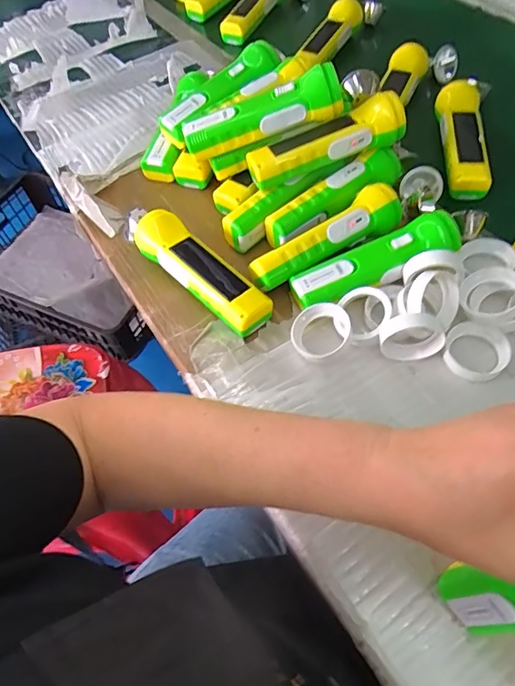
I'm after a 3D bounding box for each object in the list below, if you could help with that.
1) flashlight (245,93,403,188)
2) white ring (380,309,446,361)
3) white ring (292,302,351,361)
[{"bbox_3d":[0.065,-0.197,0.478,0.150,0.040,0.034,-20,57,6],"label":"flashlight"},{"bbox_3d":[0.129,-0.005,0.409,0.053,0.048,0.018,-3,56,3],"label":"white ring"},{"bbox_3d":[0.055,-0.008,0.425,0.050,0.020,0.051,-2,56,3],"label":"white ring"}]

